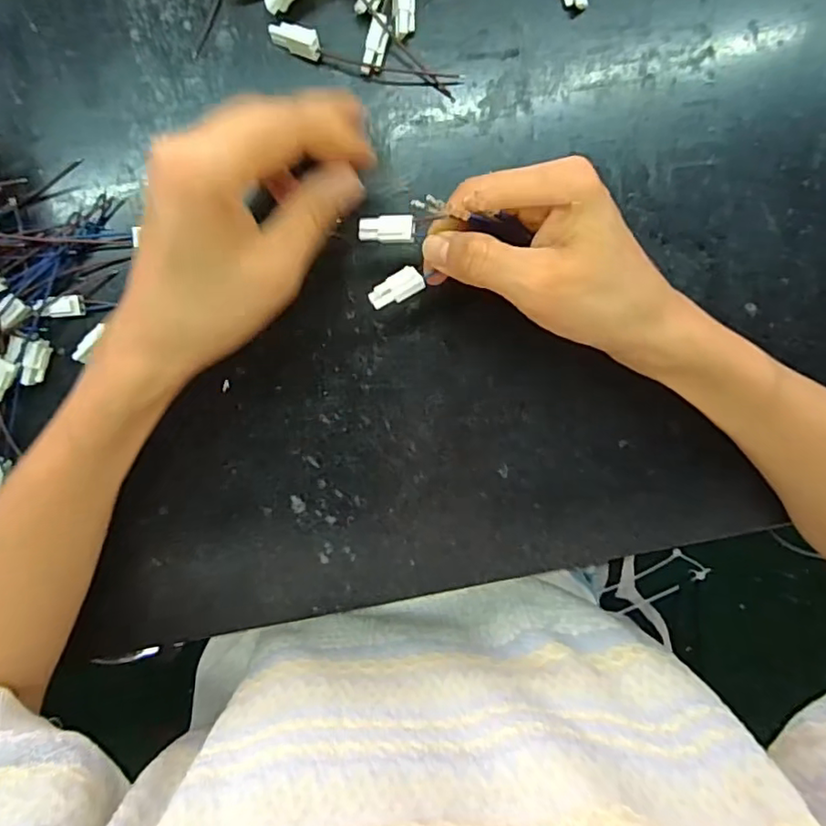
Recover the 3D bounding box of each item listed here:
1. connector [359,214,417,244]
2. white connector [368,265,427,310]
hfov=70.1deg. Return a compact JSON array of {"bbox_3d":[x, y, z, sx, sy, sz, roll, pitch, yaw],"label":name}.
[{"bbox_3d":[-0.012,-0.082,0.262,0.025,0.005,0.012,5,99,0],"label":"connector"},{"bbox_3d":[-0.008,-0.056,0.266,0.025,0.004,0.012,-28,98,5],"label":"white connector"}]

